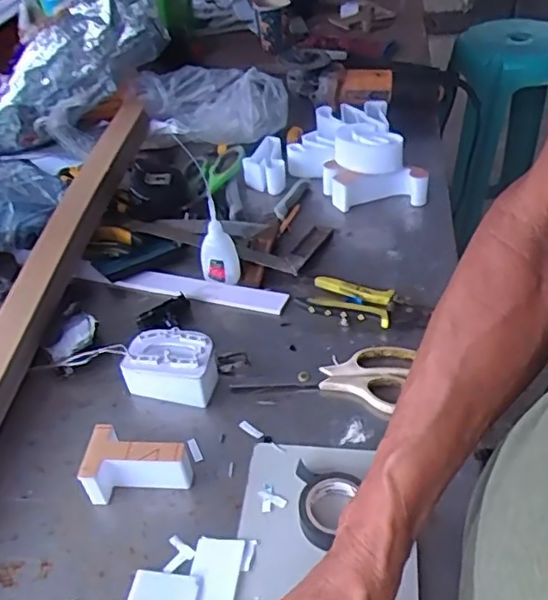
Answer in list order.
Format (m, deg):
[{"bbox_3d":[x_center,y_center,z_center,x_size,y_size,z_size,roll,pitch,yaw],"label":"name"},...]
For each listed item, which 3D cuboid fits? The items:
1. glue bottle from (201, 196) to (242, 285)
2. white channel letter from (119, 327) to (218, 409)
[{"bbox_3d":[-0.064,-0.067,0.699,0.043,0.104,0.033,-9,41,-5],"label":"glue bottle"},{"bbox_3d":[-0.096,0.064,0.602,0.085,0.049,0.052,9,43,15],"label":"white channel letter"}]

